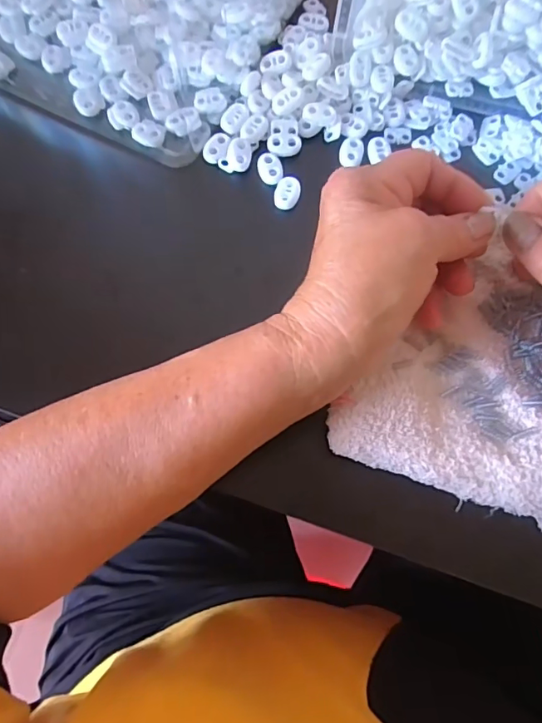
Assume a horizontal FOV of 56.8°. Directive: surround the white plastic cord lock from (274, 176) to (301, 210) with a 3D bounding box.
[{"bbox_3d":[0.011,-0.108,0.322,0.015,0.005,0.022,18,74,5],"label":"white plastic cord lock"}]

